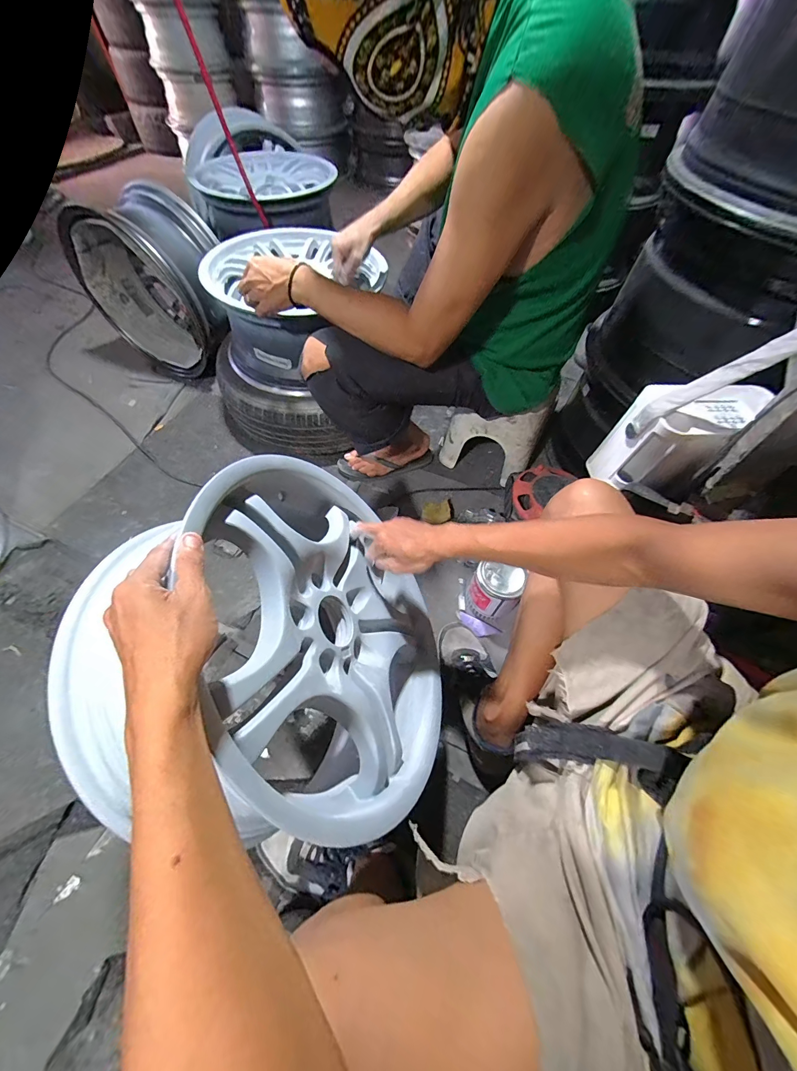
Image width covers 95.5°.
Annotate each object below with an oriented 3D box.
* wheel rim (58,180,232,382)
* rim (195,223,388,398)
[{"bbox_3d":[-0.688,-0.693,1.043,0.409,0.401,0.206,21,61,11],"label":"wheel rim"},{"bbox_3d":[-0.246,-0.567,0.896,0.347,0.197,0.377,0,59,-1],"label":"rim"}]

